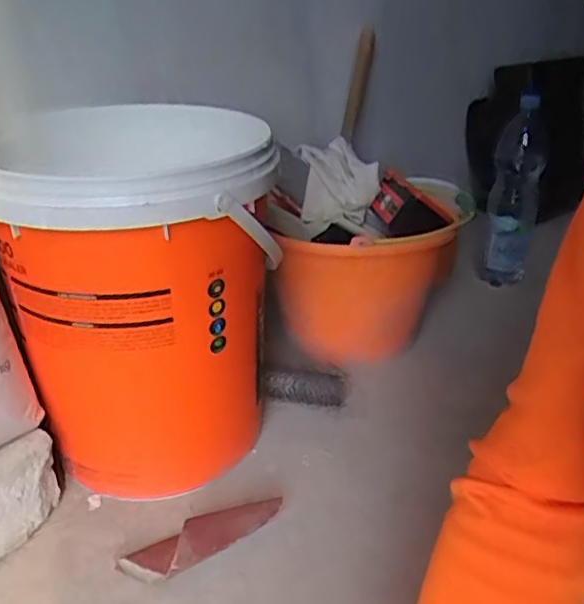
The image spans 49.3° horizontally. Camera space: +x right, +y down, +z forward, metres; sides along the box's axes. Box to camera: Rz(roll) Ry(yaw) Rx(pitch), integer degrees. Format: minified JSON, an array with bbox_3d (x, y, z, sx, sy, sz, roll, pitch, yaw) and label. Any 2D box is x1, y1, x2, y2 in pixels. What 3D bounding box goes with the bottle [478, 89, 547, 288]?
[{"bbox_3d":[0.395,-0.182,1.132,0.086,0.326,0.083,10,32,20],"label":"bottle"}]

